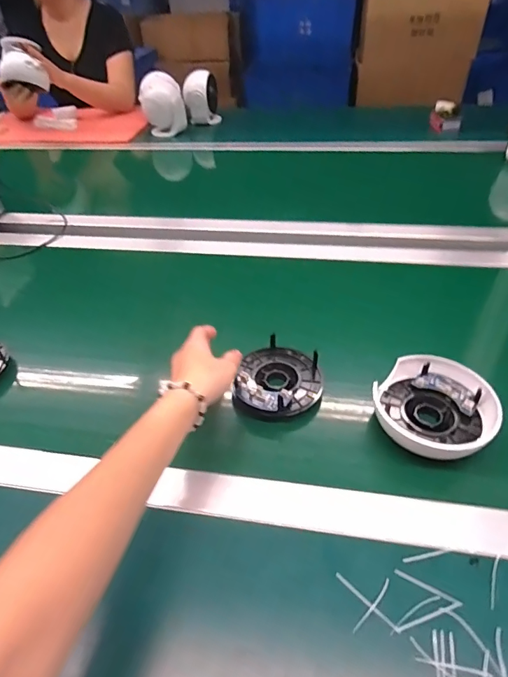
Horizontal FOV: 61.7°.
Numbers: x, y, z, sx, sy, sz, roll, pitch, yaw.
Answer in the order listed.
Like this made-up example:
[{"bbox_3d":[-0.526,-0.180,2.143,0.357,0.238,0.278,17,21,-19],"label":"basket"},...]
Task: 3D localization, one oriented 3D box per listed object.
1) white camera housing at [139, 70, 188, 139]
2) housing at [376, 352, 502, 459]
[{"bbox_3d":[-0.262,-0.670,1.227,0.120,0.145,0.139,-13,43,-7],"label":"white camera housing"},{"bbox_3d":[0.182,0.067,0.429,0.109,0.040,0.093,18,47,24],"label":"housing"}]

